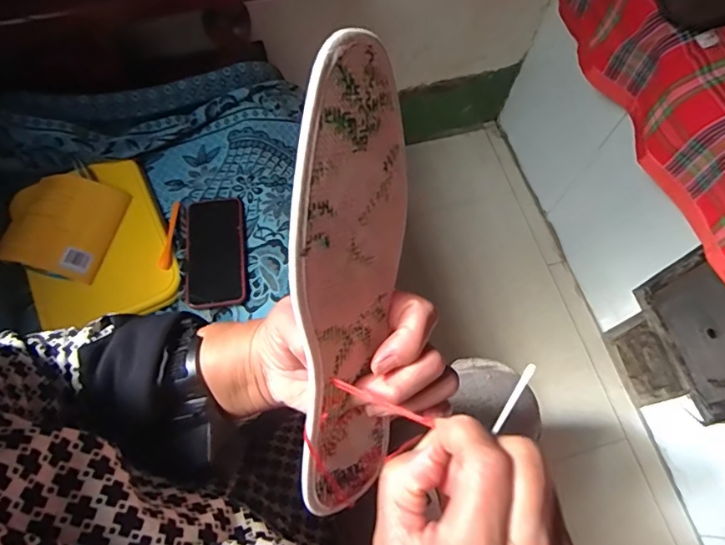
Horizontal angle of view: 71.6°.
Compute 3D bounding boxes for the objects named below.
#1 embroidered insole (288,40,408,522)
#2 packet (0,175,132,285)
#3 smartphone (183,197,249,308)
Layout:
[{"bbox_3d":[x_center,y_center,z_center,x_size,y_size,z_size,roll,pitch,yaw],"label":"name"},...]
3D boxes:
[{"bbox_3d":[-0.006,0.018,0.239,0.006,0.233,0.071,18,28,35],"label":"embroidered insole"},{"bbox_3d":[-0.409,-0.068,0.673,0.147,0.033,0.142,13,66,0],"label":"packet"},{"bbox_3d":[-0.205,-0.032,0.695,0.089,0.013,0.162,-14,66,6],"label":"smartphone"}]

